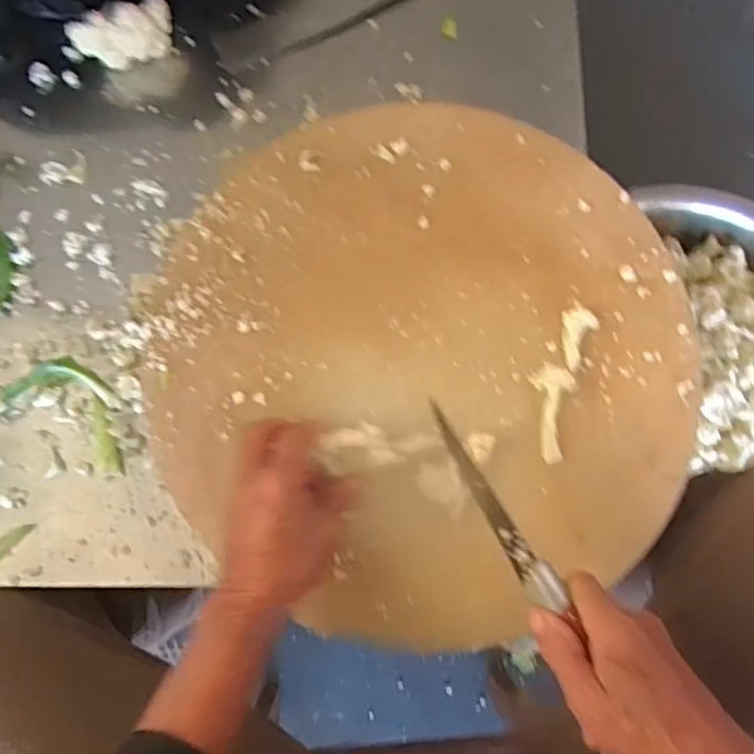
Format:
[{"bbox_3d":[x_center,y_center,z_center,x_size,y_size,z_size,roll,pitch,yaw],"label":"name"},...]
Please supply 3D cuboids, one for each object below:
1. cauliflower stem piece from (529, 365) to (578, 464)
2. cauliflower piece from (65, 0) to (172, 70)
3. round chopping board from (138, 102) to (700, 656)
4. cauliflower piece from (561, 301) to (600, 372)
[{"bbox_3d":[0.135,0.026,0.466,0.031,0.011,0.073,-6,78,-3],"label":"cauliflower stem piece"},{"bbox_3d":[-0.215,-0.293,0.531,0.083,0.048,0.031,-23,79,-6],"label":"cauliflower piece"},{"bbox_3d":[0.034,-0.020,0.472,0.395,0.017,0.396,0,78,-1],"label":"round chopping board"},{"bbox_3d":[0.152,-0.034,0.476,0.028,0.013,0.049,30,79,5],"label":"cauliflower piece"}]

